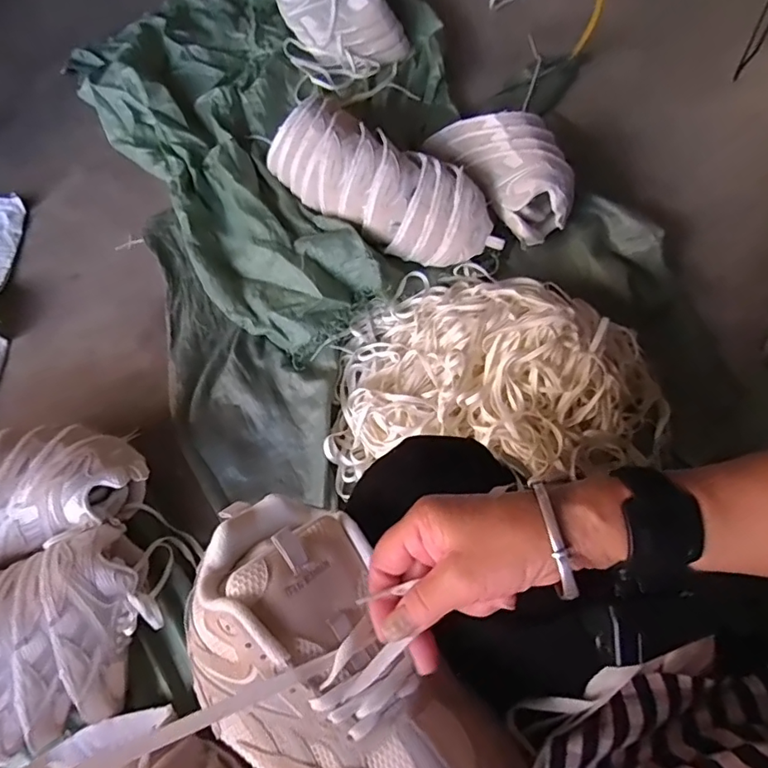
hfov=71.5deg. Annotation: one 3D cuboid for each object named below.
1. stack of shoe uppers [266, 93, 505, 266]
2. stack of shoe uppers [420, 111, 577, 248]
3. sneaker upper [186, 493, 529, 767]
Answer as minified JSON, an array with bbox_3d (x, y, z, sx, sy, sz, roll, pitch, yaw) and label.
[{"bbox_3d":[-0.006,-0.337,0.909,0.427,0.141,0.172,32,72,15],"label":"stack of shoe uppers"},{"bbox_3d":[0.215,-0.382,0.921,0.139,0.115,0.289,-34,70,-11],"label":"stack of shoe uppers"},{"bbox_3d":[-0.033,0.180,0.322,0.130,0.082,0.238,-36,70,-12],"label":"sneaker upper"}]

